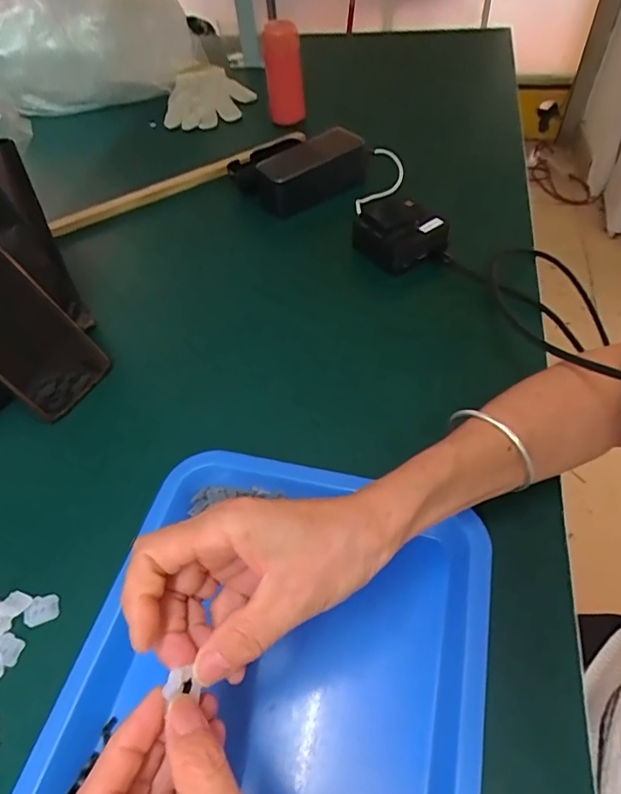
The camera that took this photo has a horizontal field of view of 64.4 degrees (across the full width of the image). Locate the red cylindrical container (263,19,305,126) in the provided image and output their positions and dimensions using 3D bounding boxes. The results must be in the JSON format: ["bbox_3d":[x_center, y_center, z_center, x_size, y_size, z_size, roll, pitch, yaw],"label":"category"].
[{"bbox_3d":[-0.038,-0.466,0.707,0.052,0.124,0.049,-2,52,3],"label":"red cylindrical container"}]

